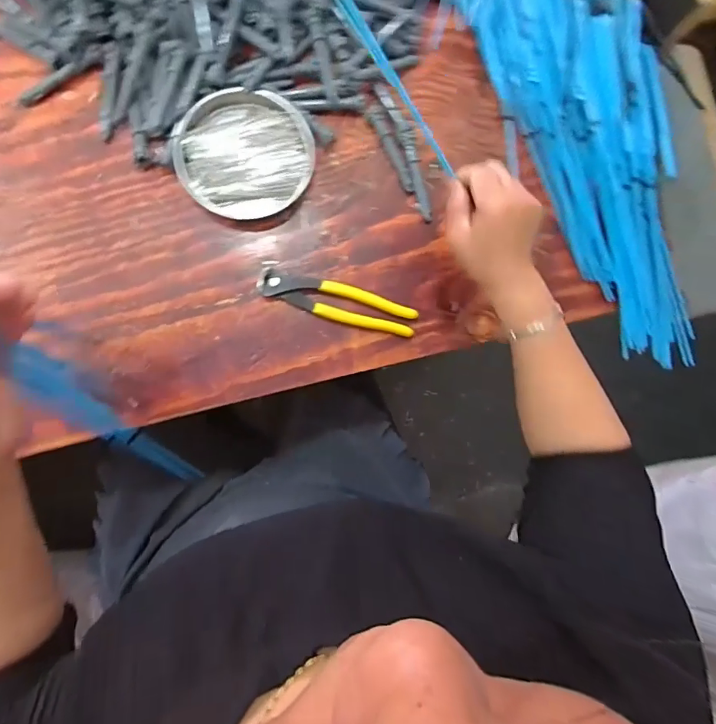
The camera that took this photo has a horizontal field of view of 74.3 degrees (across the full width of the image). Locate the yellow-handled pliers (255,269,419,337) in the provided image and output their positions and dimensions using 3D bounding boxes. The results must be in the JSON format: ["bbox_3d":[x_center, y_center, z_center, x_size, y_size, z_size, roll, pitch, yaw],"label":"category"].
[{"bbox_3d":[-0.020,-0.063,0.499,0.166,0.014,0.038,14,85,-5],"label":"yellow-handled pliers"}]

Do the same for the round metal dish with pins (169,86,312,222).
[{"bbox_3d":[-0.117,-0.216,0.490,0.136,0.016,0.123,-13,88,-7],"label":"round metal dish with pins"}]

